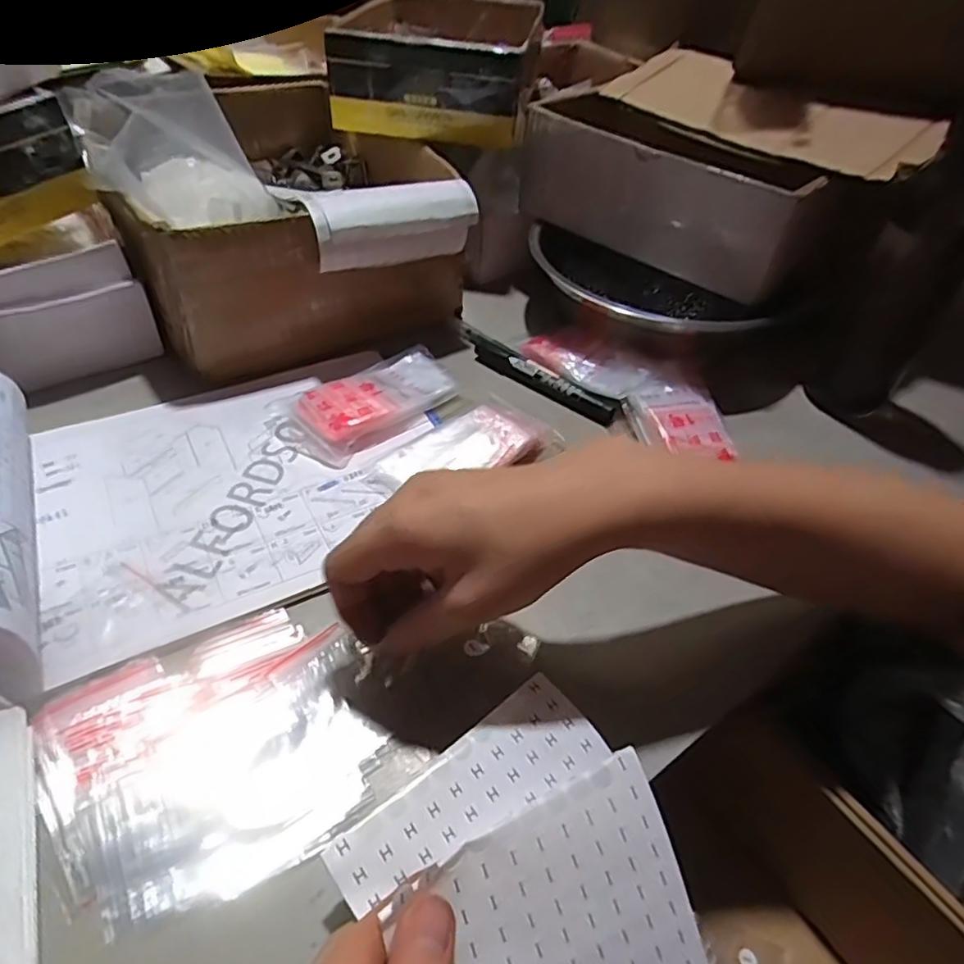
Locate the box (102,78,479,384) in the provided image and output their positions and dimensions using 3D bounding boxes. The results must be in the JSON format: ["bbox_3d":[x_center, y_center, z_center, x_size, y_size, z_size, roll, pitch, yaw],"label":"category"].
[{"bbox_3d":[-0.189,-0.252,0.565,0.262,0.135,0.339,-25,53,-27],"label":"box"}]

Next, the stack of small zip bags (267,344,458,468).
[{"bbox_3d":[-0.085,-0.065,0.465,0.137,0.023,0.071,-33,57,-32],"label":"stack of small zip bags"}]

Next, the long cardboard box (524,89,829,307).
[{"bbox_3d":[0.153,-0.248,0.519,0.252,0.098,0.082,36,53,27],"label":"long cardboard box"}]

